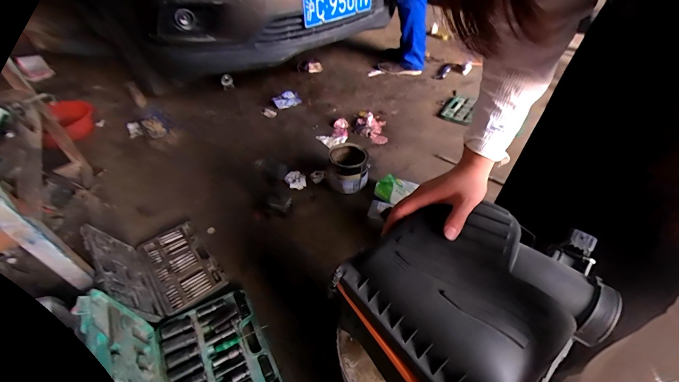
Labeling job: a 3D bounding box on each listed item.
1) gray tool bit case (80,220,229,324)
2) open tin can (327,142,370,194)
[{"bbox_3d":[-0.568,0.199,0.970,0.264,0.166,0.348,-31,51,-24],"label":"gray tool bit case"},{"bbox_3d":[0.035,-0.096,1.284,0.165,0.134,0.175,-3,45,0],"label":"open tin can"}]

